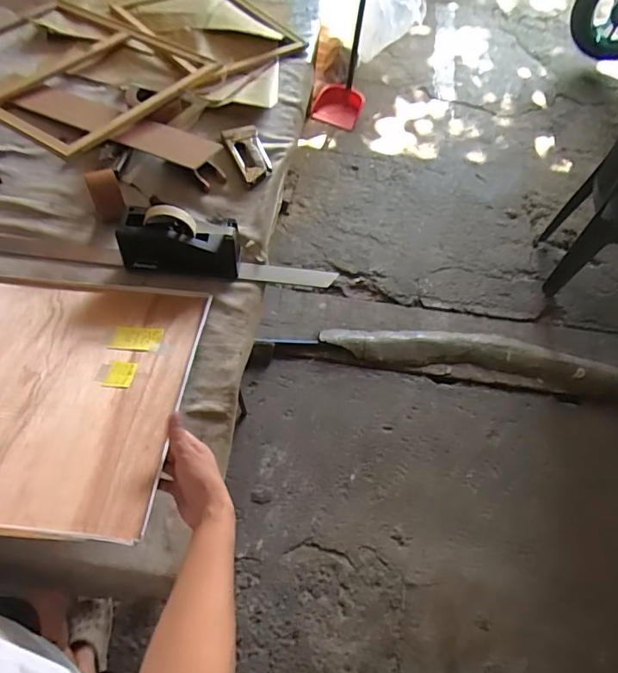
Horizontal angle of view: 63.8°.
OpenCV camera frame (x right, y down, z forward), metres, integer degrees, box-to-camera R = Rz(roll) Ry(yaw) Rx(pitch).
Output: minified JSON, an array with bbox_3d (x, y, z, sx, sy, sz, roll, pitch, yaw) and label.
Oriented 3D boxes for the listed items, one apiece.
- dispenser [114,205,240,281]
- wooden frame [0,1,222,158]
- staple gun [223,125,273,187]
[{"bbox_3d":[-0.226,-0.169,0.860,0.200,0.109,0.075,5,57,-2],"label":"dispenser"},{"bbox_3d":[-0.589,-0.633,1.169,0.625,0.031,0.435,30,61,18],"label":"wooden frame"},{"bbox_3d":[-0.131,-0.399,1.075,0.074,0.030,0.142,-20,74,-17],"label":"staple gun"}]

